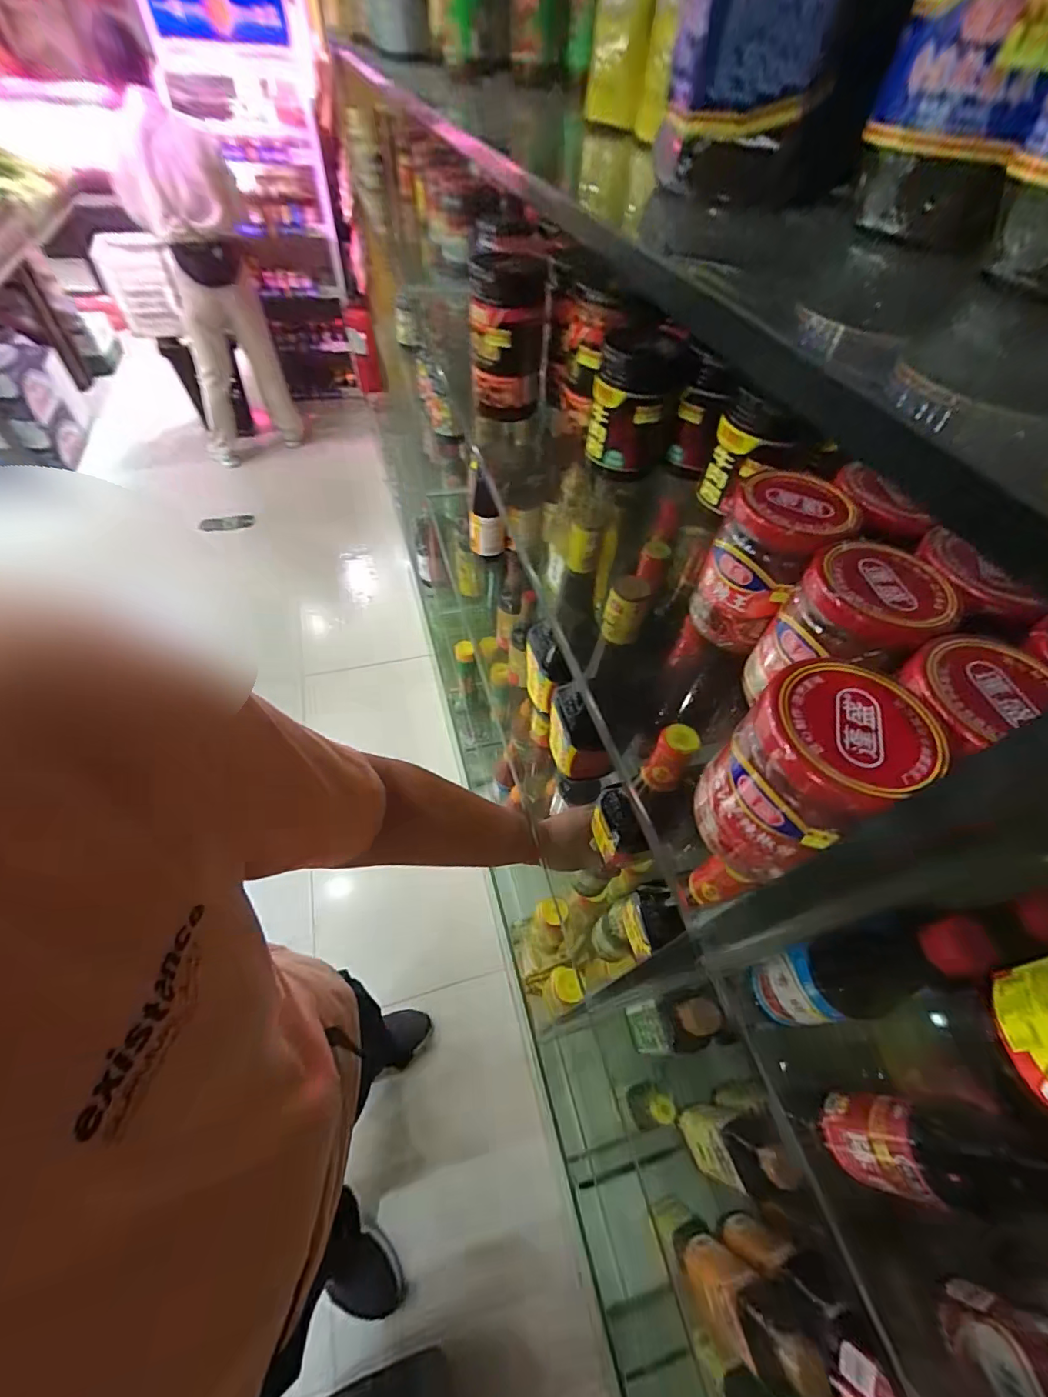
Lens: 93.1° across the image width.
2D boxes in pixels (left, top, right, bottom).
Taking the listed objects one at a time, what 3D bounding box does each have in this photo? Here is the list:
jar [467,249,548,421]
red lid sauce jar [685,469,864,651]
[{"bbox_3d":[-0.016,-0.321,0.449,0.065,0.110,0.058,4,53,-2],"label":"jar"},{"bbox_3d":[0.141,-0.080,0.297,0.057,0.082,0.056,3,53,-3],"label":"red lid sauce jar"}]

